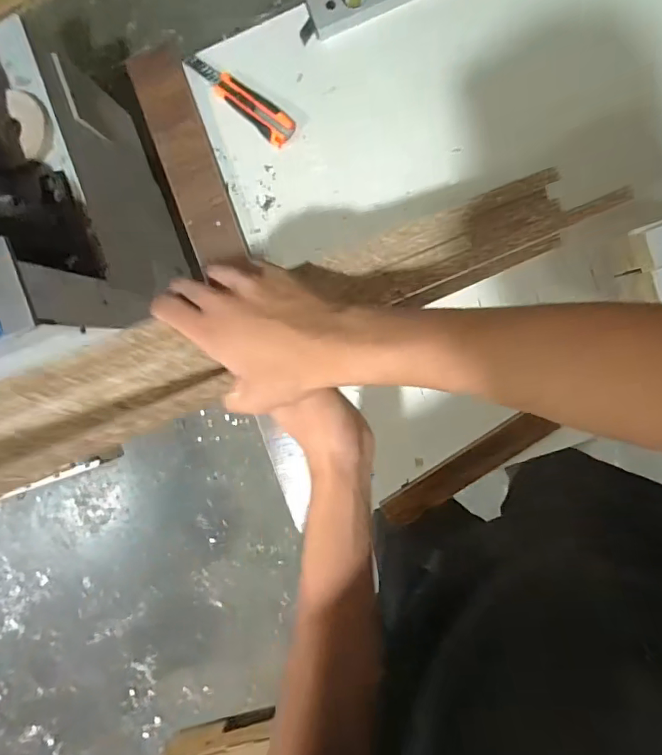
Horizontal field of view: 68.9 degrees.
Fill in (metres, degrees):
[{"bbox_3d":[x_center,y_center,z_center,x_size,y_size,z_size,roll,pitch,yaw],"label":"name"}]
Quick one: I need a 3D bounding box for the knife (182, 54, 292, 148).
[{"bbox_3d":[-0.125,-0.386,0.663,0.174,0.014,0.040,40,100,3],"label":"knife"}]

